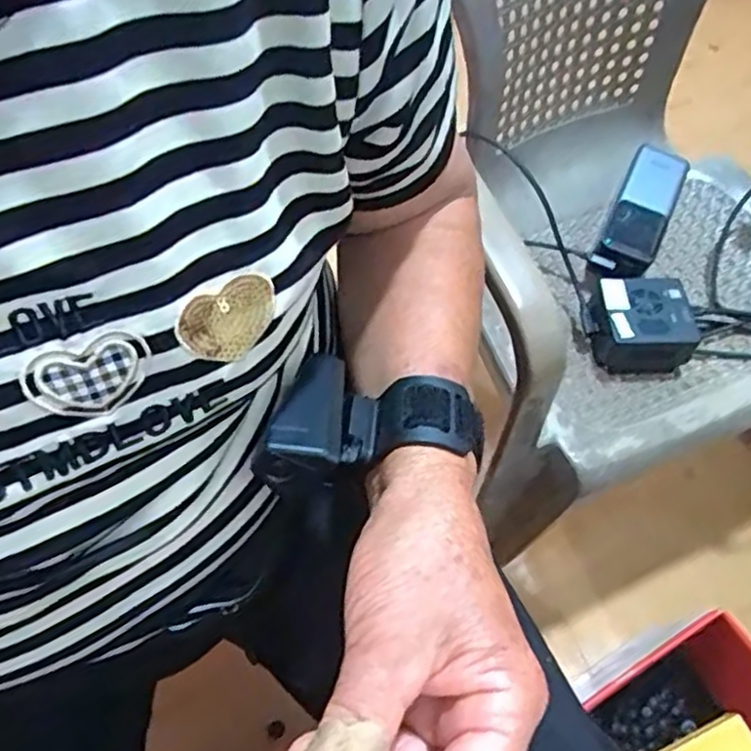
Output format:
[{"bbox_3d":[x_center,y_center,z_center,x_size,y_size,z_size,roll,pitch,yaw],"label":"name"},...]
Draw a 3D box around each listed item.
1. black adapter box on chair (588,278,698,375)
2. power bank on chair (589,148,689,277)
[{"bbox_3d":[0.238,-0.049,0.609,0.077,0.038,0.084,-4,63,-2],"label":"black adapter box on chair"},{"bbox_3d":[0.258,-0.156,0.662,0.054,0.034,0.148,24,65,12],"label":"power bank on chair"}]

